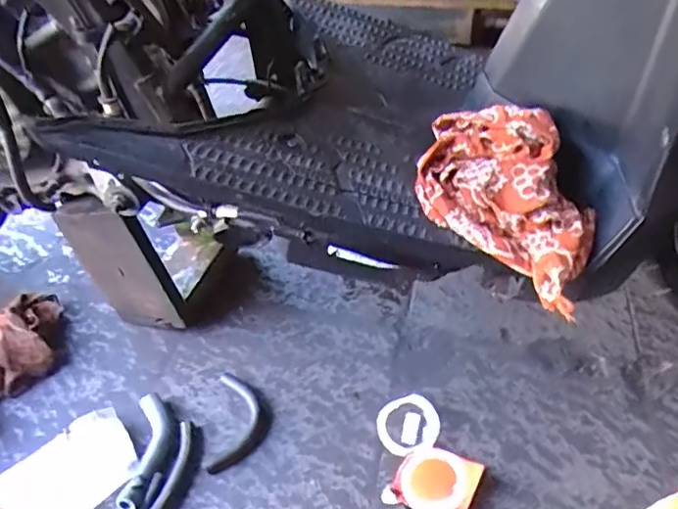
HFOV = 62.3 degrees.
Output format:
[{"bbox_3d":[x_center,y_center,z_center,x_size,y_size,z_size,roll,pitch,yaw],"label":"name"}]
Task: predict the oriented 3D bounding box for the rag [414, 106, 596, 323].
[{"bbox_3d":[0.142,-0.054,0.479,0.175,0.089,0.117,27,50,30],"label":"rag"}]

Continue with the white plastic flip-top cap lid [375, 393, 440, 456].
[{"bbox_3d":[0.079,0.197,0.648,0.068,0.010,0.068,-6,56,10],"label":"white plastic flip-top cap lid"}]

